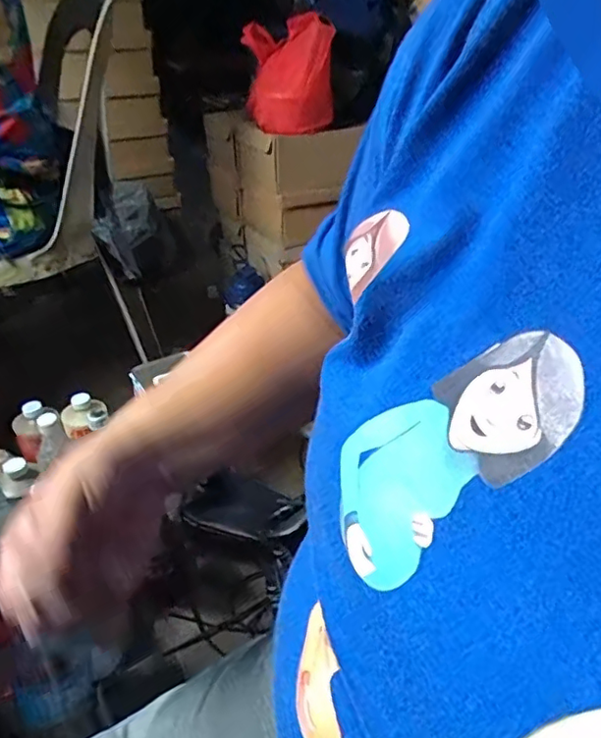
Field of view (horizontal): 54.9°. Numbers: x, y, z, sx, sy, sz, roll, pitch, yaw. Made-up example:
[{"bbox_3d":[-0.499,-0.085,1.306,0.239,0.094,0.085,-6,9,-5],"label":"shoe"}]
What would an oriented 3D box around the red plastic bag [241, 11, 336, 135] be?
[{"bbox_3d":[-0.022,-0.534,1.045,0.109,0.175,0.150,-17,39,-25],"label":"red plastic bag"}]

